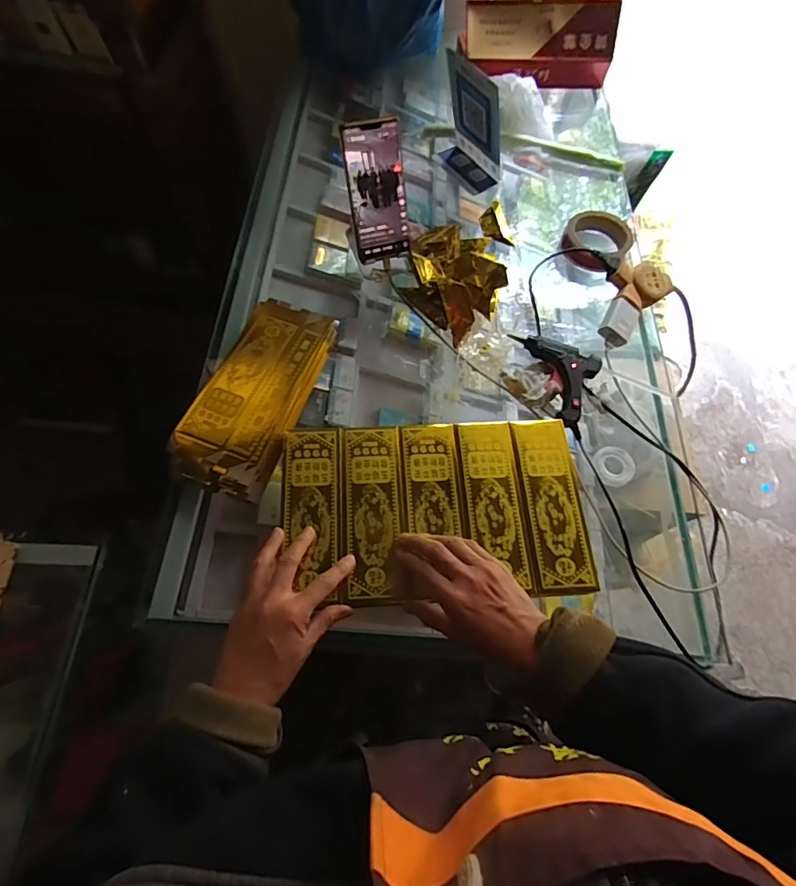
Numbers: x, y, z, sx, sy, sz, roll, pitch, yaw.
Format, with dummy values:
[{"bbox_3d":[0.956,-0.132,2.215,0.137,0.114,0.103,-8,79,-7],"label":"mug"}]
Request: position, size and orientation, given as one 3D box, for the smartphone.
[{"bbox_3d":[-0.026,-0.327,0.615,0.077,0.162,0.010,-15,37,-10],"label":"smartphone"}]

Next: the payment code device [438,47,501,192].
[{"bbox_3d":[0.119,-0.498,0.733,0.053,0.171,0.113,-33,71,-16],"label":"payment code device"}]

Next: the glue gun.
[{"bbox_3d":[0.194,-0.083,0.604,0.116,0.025,0.112,22,66,7],"label":"glue gun"}]

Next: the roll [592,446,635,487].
[{"bbox_3d":[0.267,0.028,0.577,0.048,0.009,0.050,1,66,-2],"label":"roll"}]

